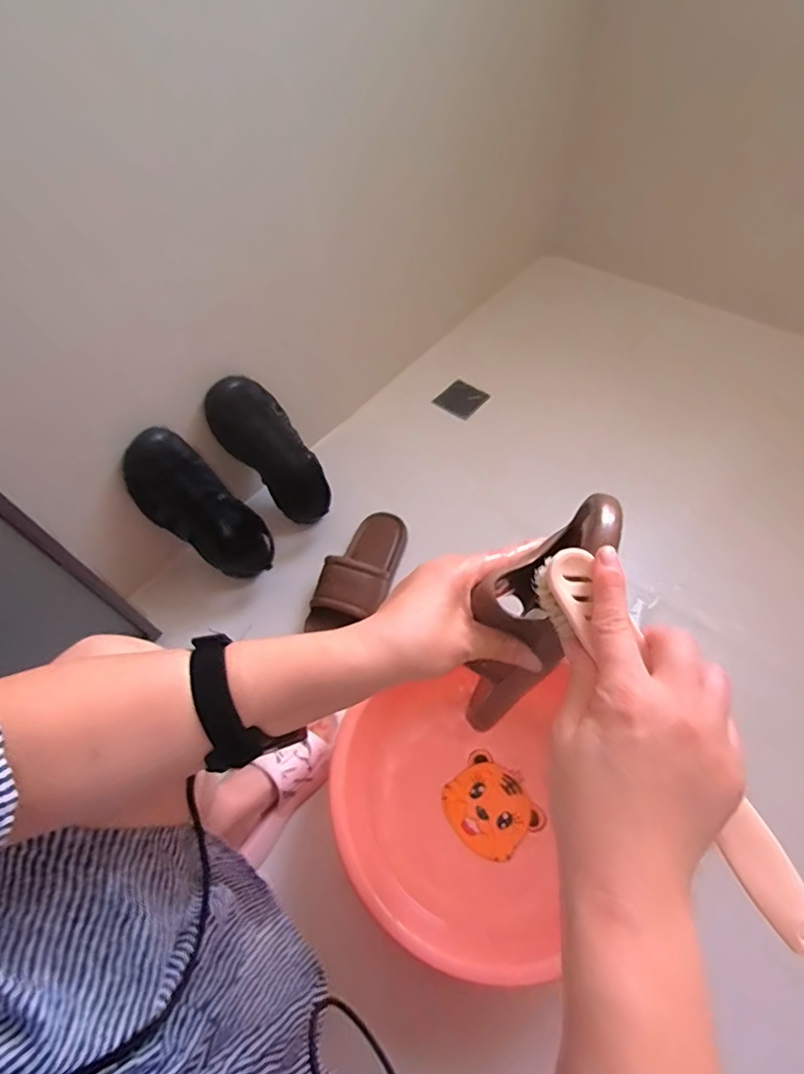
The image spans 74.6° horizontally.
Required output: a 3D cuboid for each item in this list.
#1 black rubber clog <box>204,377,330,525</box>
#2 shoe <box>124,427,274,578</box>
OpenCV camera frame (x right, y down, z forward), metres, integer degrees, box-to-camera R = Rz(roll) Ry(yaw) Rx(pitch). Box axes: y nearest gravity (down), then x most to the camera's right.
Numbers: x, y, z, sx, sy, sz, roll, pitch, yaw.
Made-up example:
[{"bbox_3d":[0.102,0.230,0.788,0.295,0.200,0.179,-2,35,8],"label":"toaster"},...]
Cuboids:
[{"bbox_3d":[-0.215,-0.145,0.911,0.107,0.283,0.115,-45,21,-25],"label":"black rubber clog"},{"bbox_3d":[-0.312,-0.040,0.854,0.122,0.296,0.106,1,47,41],"label":"shoe"}]

